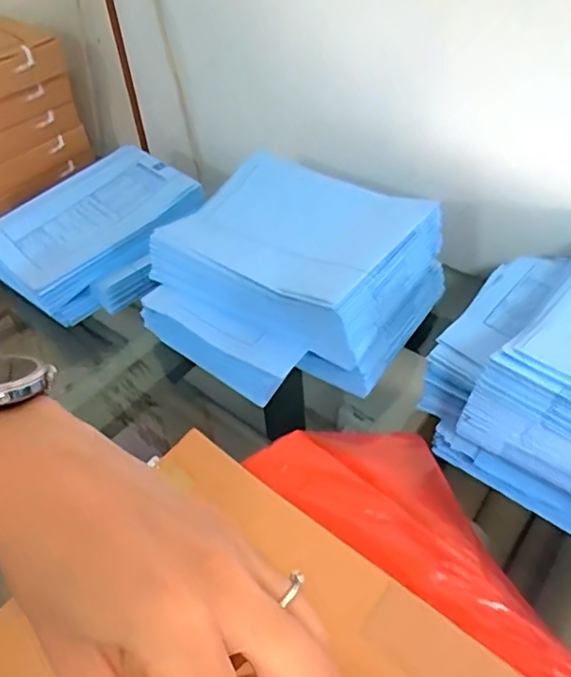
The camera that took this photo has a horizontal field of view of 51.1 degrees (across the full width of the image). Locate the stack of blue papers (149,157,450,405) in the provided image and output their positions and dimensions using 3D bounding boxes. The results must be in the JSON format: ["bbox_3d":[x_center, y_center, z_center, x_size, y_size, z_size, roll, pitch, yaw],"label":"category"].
[{"bbox_3d":[-0.006,-0.088,0.725,0.313,0.141,0.255,27,53,24],"label":"stack of blue papers"}]

